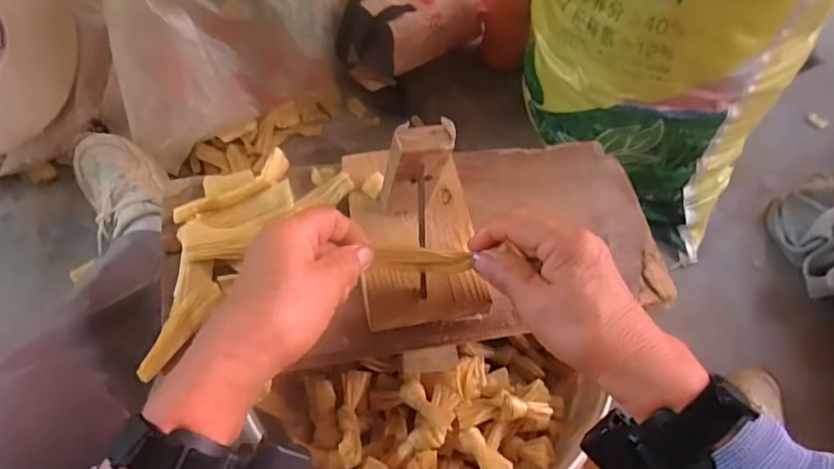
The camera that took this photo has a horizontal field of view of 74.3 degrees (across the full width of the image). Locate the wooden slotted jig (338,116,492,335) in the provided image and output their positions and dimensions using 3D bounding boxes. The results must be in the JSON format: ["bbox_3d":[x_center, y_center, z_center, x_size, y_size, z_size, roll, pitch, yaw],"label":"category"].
[{"bbox_3d":[0.002,-0.026,0.383,0.092,0.118,0.144,-7,64,-10],"label":"wooden slotted jig"}]

